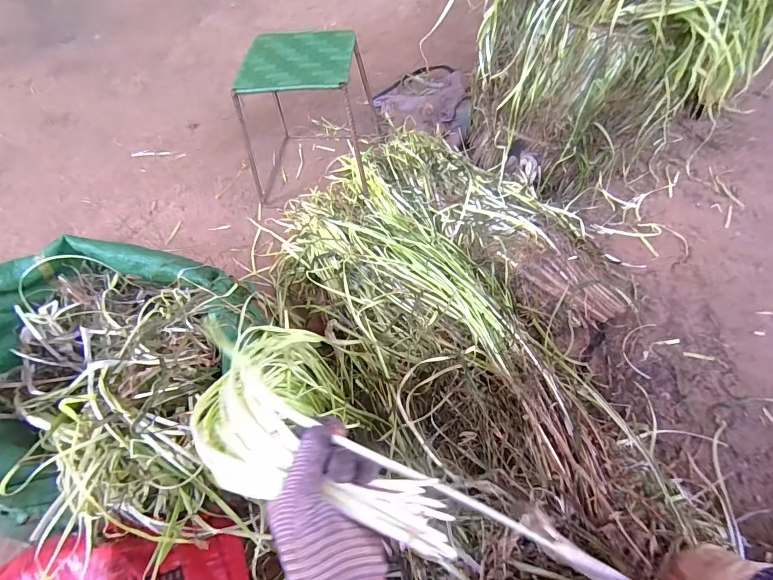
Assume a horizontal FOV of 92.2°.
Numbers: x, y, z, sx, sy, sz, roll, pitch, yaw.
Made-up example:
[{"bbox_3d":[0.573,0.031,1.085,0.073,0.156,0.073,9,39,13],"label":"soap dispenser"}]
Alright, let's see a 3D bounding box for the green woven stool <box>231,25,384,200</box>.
[{"bbox_3d":[-0.197,-0.431,0.928,0.312,0.303,0.326,2,57,6],"label":"green woven stool"}]

